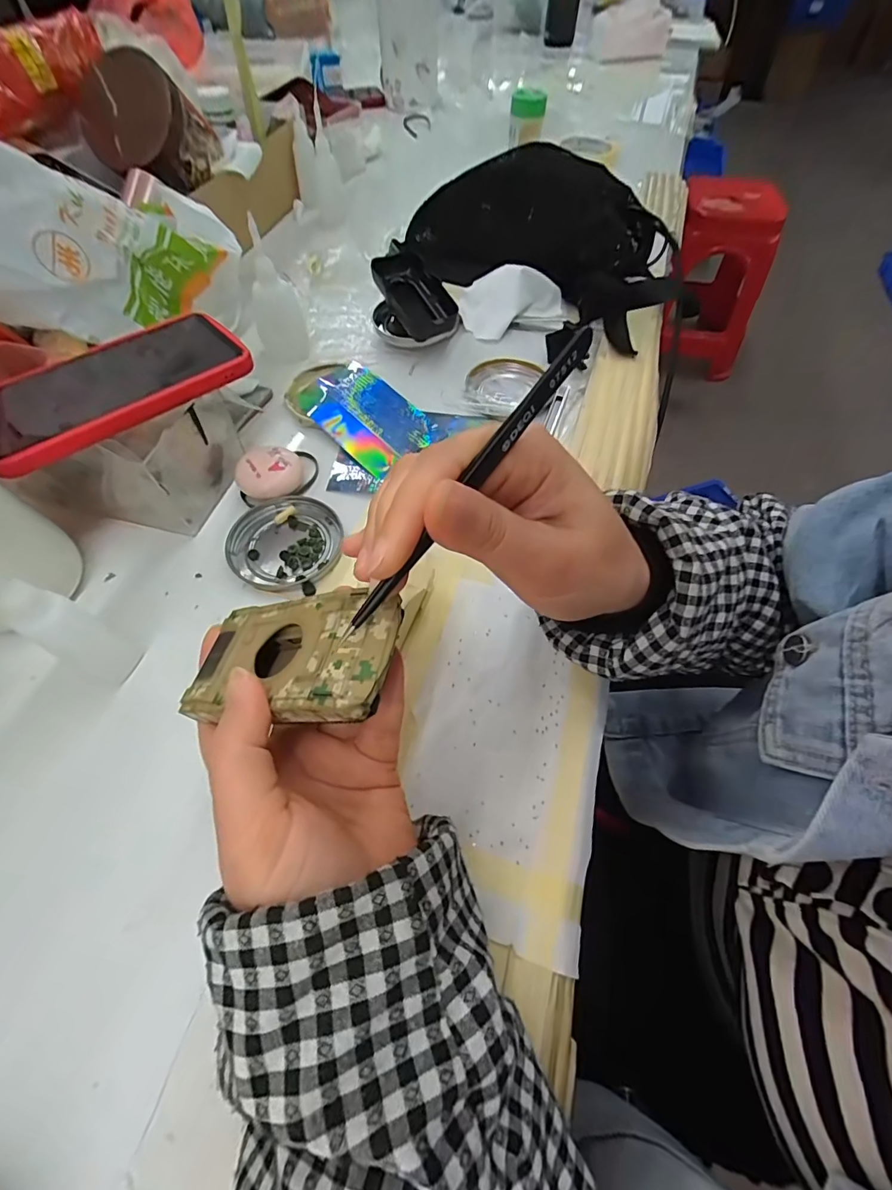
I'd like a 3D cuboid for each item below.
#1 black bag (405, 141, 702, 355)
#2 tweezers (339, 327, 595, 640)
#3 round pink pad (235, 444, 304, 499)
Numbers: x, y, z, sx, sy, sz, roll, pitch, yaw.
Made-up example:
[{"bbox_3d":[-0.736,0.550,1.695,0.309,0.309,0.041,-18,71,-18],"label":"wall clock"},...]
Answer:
[{"bbox_3d":[0.116,-0.392,0.496,0.273,0.091,0.182,18,61,9],"label":"black bag"},{"bbox_3d":[0.007,-0.036,0.156,0.004,0.010,0.125,41,96,20],"label":"tweezers"},{"bbox_3d":[-0.134,-0.091,0.355,0.046,0.023,0.040,-2,59,-3],"label":"round pink pad"}]

